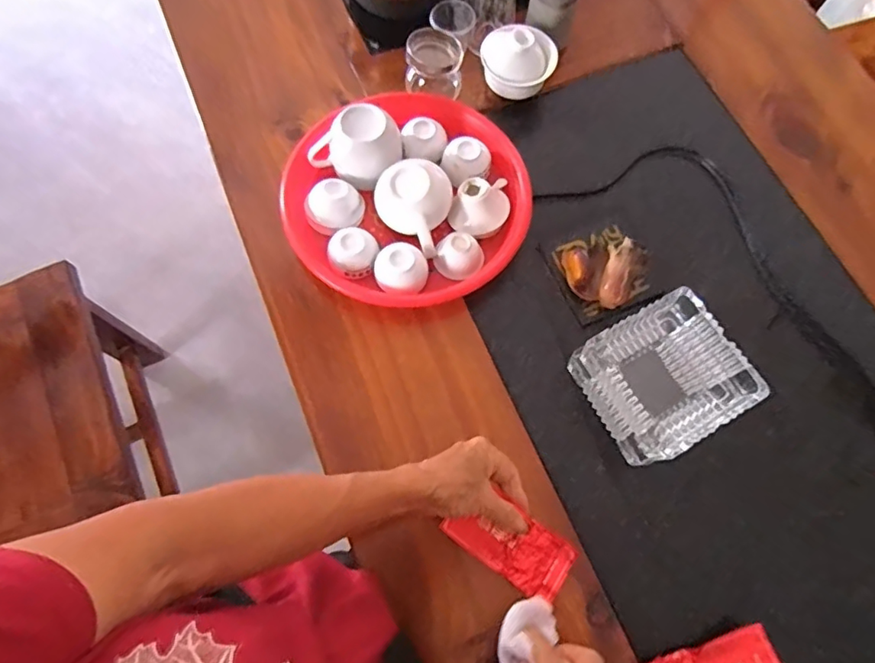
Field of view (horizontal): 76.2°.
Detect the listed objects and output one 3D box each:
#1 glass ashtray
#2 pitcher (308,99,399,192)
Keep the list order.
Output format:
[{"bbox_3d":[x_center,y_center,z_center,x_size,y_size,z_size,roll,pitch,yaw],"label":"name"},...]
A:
[{"bbox_3d":[0.210,0.044,0.523,0.124,0.057,0.123,-28,72,-10],"label":"glass ashtray"},{"bbox_3d":[-0.082,-0.198,0.600,0.088,0.072,0.076,29,73,10],"label":"pitcher"}]

